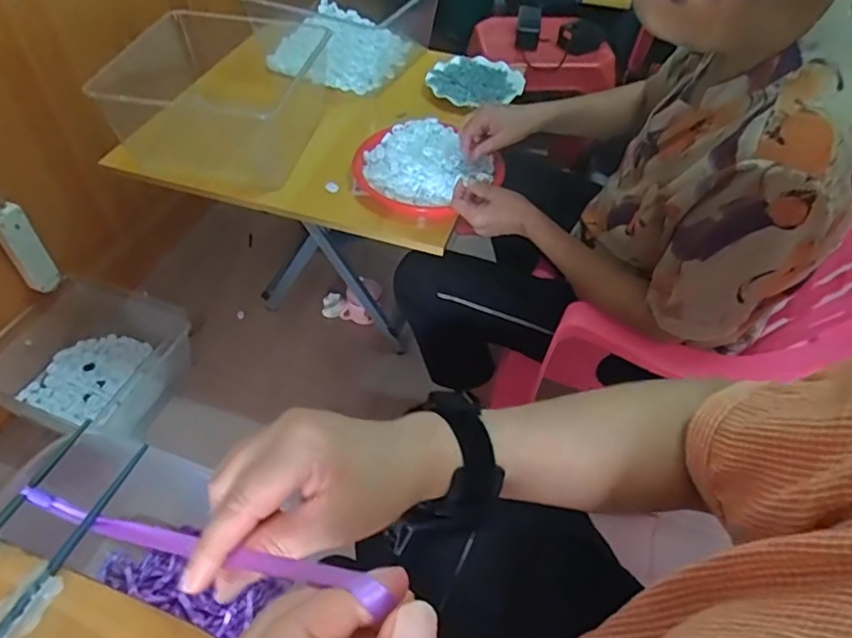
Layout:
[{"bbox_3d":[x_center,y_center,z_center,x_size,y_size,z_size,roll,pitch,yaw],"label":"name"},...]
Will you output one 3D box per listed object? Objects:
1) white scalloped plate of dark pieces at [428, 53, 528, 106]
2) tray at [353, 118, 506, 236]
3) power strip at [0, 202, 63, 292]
[{"bbox_3d":[0.099,-0.469,1.153,0.190,0.022,0.157,-18,53,-17],"label":"white scalloped plate of dark pieces"},{"bbox_3d":[-0.002,-0.253,0.960,0.231,0.040,0.224,25,53,18],"label":"tray"},{"bbox_3d":[-0.749,-0.130,1.100,0.058,0.181,0.035,-31,58,-25],"label":"power strip"}]

